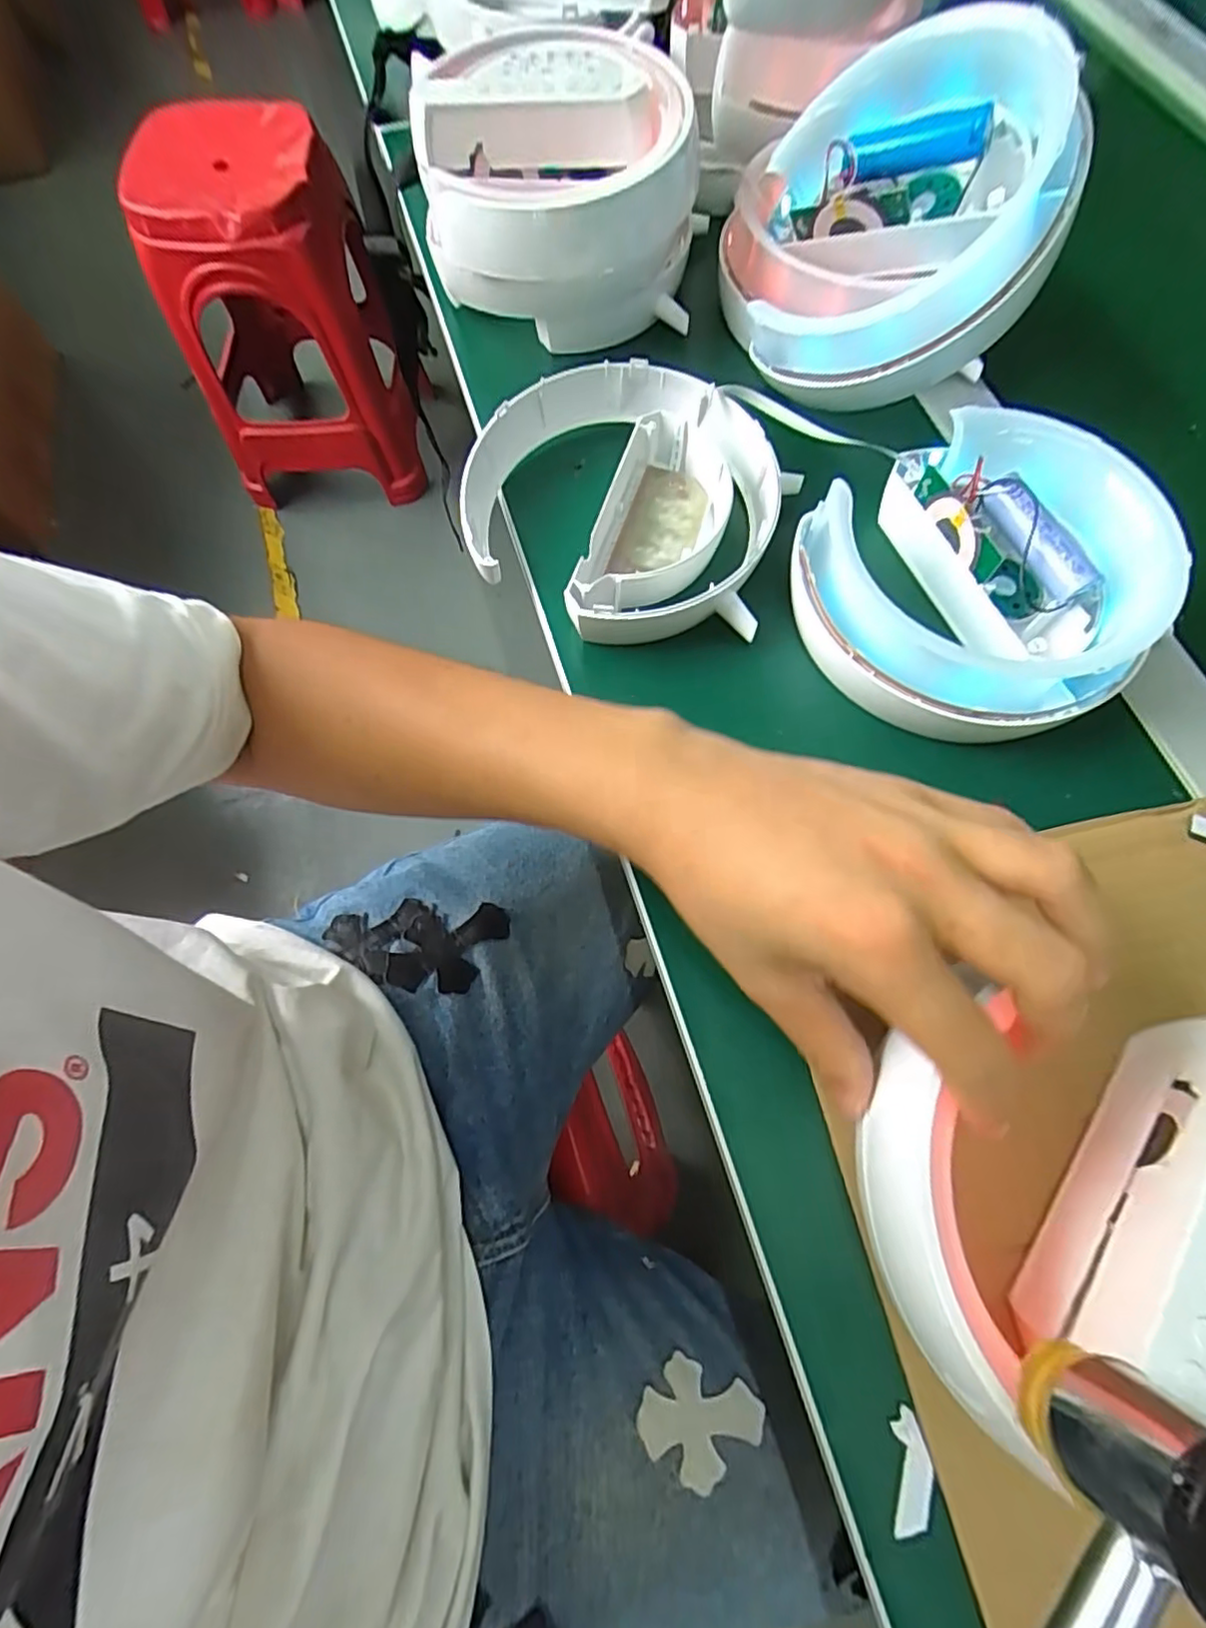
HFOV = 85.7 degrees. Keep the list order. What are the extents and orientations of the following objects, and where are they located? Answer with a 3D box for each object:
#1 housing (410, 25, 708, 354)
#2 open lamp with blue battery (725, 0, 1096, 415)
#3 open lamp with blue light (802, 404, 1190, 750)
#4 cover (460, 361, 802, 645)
[{"bbox_3d":[-0.025,-0.337,0.357,0.143,0.081,0.160,-11,69,-2],"label":"housing"},{"bbox_3d":[0.143,-0.299,0.330,0.156,0.070,0.175,-18,74,31],"label":"open lamp with blue battery"},{"bbox_3d":[0.160,-0.101,0.286,0.128,0.065,0.140,-1,69,2],"label":"open lamp with blue light"},{"bbox_3d":[0.015,-0.156,0.328,0.166,0.033,0.151,-5,69,0],"label":"cover"}]

